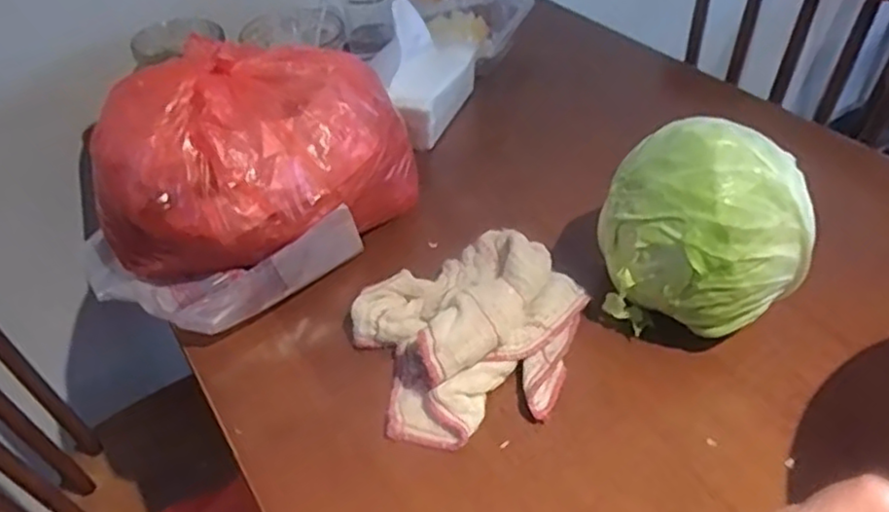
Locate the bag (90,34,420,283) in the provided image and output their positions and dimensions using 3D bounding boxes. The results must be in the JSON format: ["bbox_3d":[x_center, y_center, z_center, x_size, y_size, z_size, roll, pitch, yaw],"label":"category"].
[{"bbox_3d":[-0.143,-0.077,0.507,0.166,0.130,0.191,23,48,26],"label":"bag"}]

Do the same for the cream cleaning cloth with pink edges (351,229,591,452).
[{"bbox_3d":[0.022,0.042,0.451,0.157,0.045,0.146,-15,44,-13],"label":"cream cleaning cloth with pink edges"}]

